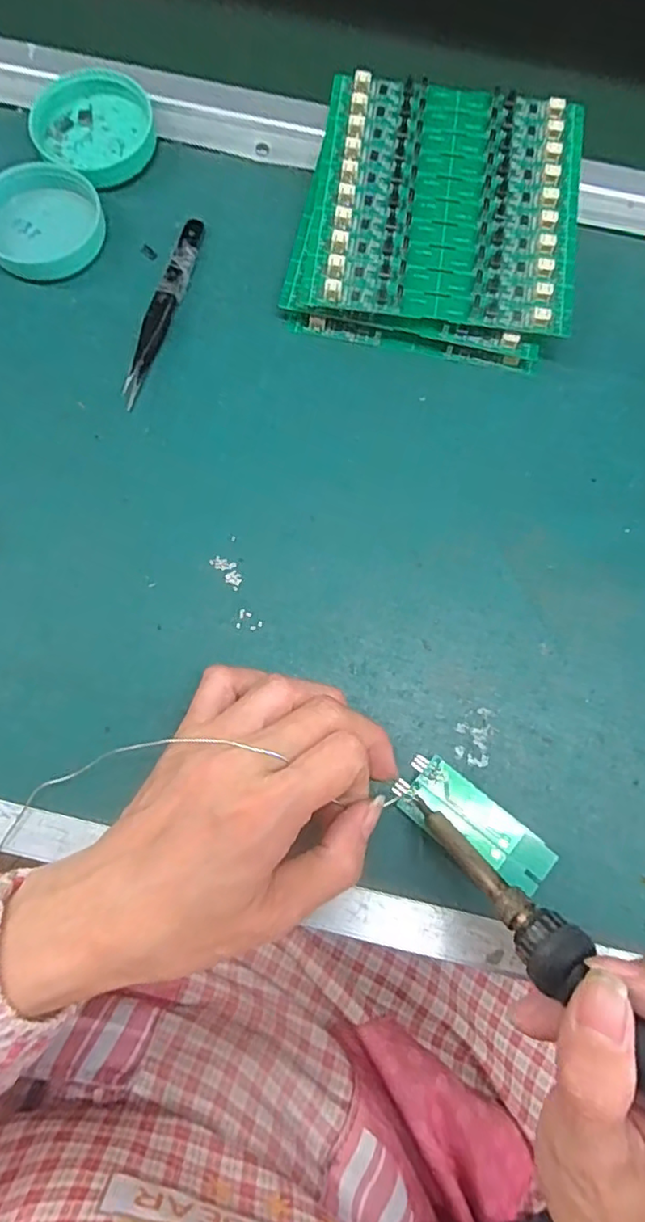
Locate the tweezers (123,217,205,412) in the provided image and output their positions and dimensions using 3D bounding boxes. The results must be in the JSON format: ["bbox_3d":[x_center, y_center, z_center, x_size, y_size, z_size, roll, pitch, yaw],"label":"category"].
[{"bbox_3d":[-0.083,-0.161,0.316,0.012,0.013,0.113,14,77,3],"label":"tweezers"}]

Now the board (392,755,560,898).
[{"bbox_3d":[0.064,0.090,0.254,0.068,0.006,0.026,35,79,17],"label":"board"}]

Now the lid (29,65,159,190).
[{"bbox_3d":[-0.127,-0.270,0.335,0.062,0.017,0.059,0,77,-1],"label":"lid"}]

